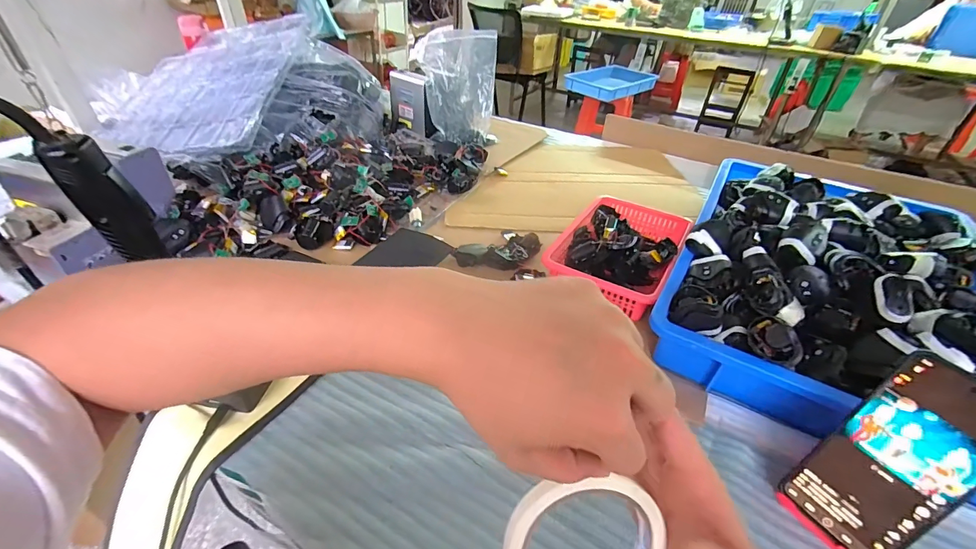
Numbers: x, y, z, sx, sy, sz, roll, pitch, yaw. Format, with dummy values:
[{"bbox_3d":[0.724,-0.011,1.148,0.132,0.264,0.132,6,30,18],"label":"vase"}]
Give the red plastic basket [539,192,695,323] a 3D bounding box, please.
[{"bbox_3d":[0.208,-0.041,0.646,0.165,0.061,0.249,25,42,25],"label":"red plastic basket"}]

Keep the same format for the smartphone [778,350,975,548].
[{"bbox_3d":[0.313,0.142,0.317,0.008,0.163,0.079,11,25,-44],"label":"smartphone"}]

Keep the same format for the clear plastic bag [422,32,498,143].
[{"bbox_3d":[-0.066,-0.429,0.970,0.163,0.229,0.072,1,38,-4],"label":"clear plastic bag"}]

